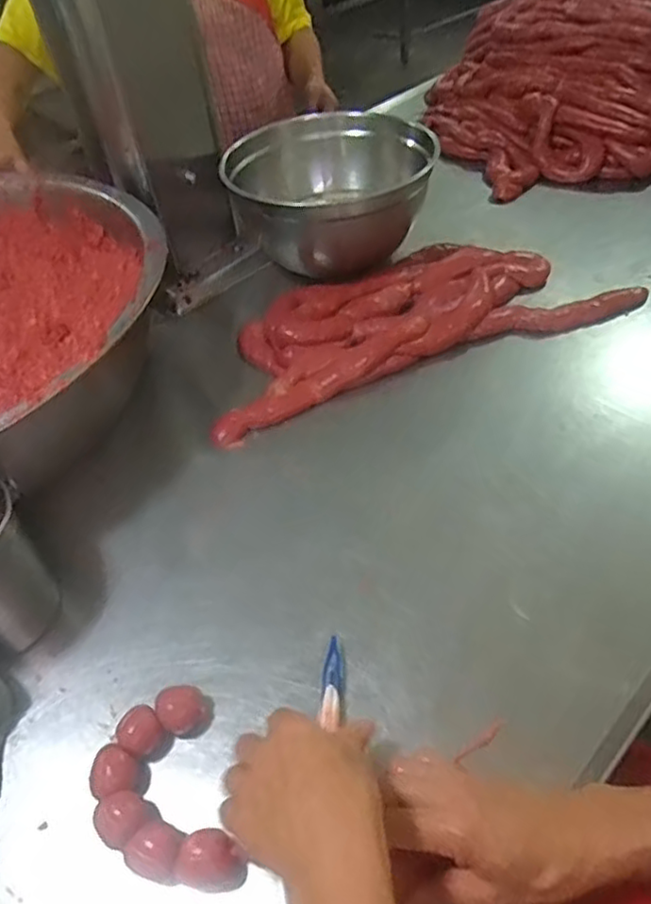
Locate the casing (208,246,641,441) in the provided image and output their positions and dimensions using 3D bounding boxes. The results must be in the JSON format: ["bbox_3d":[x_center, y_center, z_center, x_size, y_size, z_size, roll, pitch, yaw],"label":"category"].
[{"bbox_3d":[0.104,-0.192,0.871,0.584,0.042,0.257,-20,47,-10],"label":"casing"}]

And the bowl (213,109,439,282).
[{"bbox_3d":[0.011,-0.390,0.943,0.269,0.145,0.275,-4,46,4],"label":"bowl"}]

